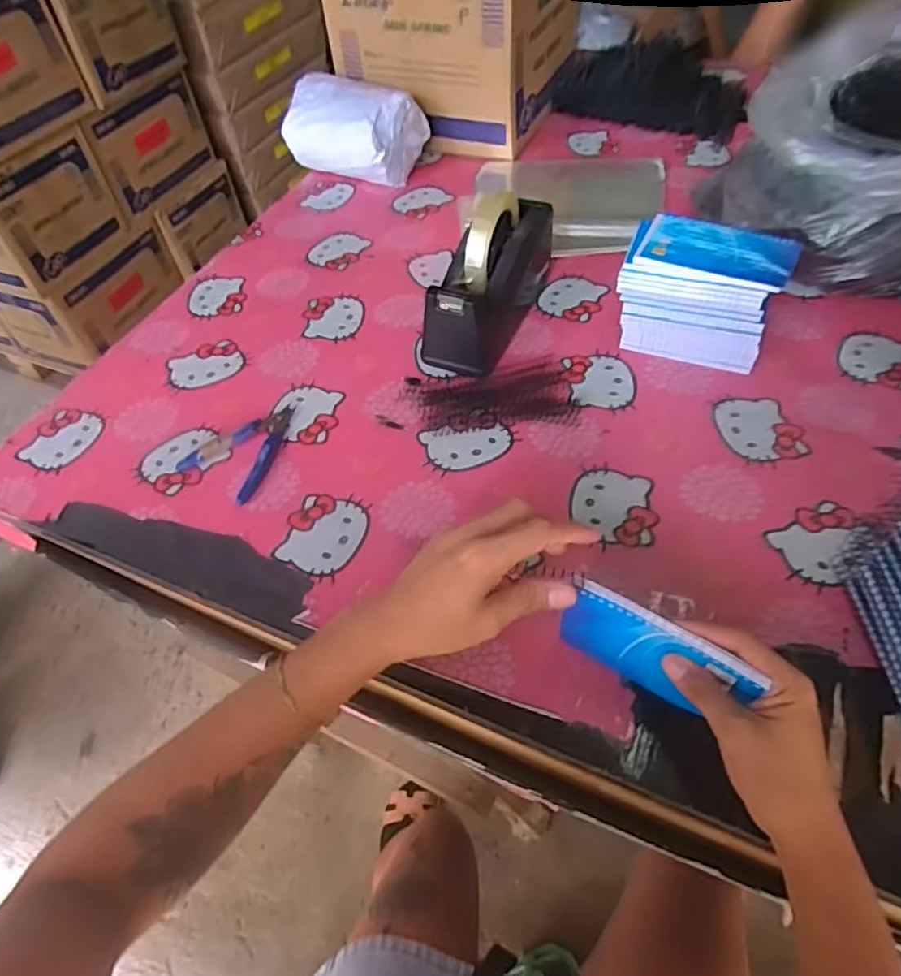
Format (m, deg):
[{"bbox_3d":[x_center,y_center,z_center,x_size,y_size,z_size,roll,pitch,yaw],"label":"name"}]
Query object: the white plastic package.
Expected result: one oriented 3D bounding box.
[{"bbox_3d":[-0.145,-0.506,0.920,0.192,0.111,0.116,20,56,20],"label":"white plastic package"}]

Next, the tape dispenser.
[{"bbox_3d":[0.044,-0.222,0.670,0.073,0.124,0.210,21,56,21],"label":"tape dispenser"}]

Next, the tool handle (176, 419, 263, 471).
[{"bbox_3d":[-0.222,-0.041,0.622,0.088,0.009,0.018,-30,55,-18],"label":"tool handle"}]

